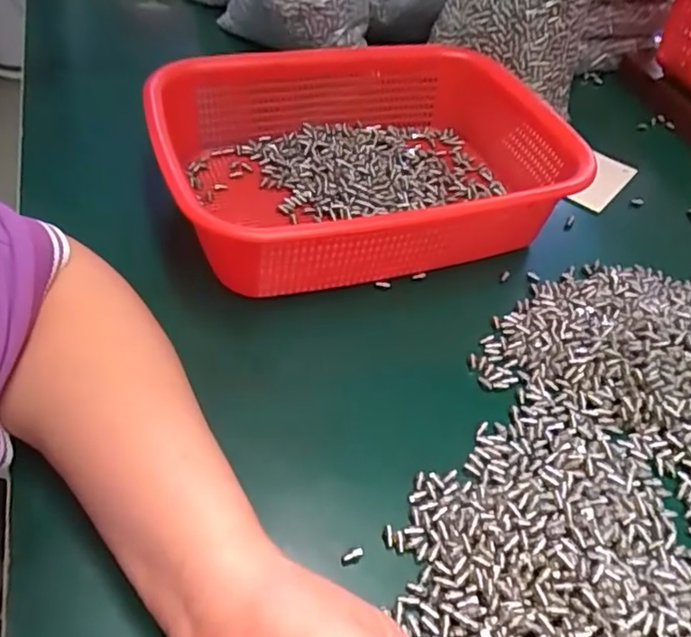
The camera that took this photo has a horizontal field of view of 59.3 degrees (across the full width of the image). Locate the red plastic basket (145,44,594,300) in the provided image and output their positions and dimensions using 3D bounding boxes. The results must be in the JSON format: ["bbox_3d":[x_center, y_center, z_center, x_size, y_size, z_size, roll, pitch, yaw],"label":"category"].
[{"bbox_3d":[0.023,-0.115,0.450,0.287,0.076,0.214,-10,49,-16],"label":"red plastic basket"}]

